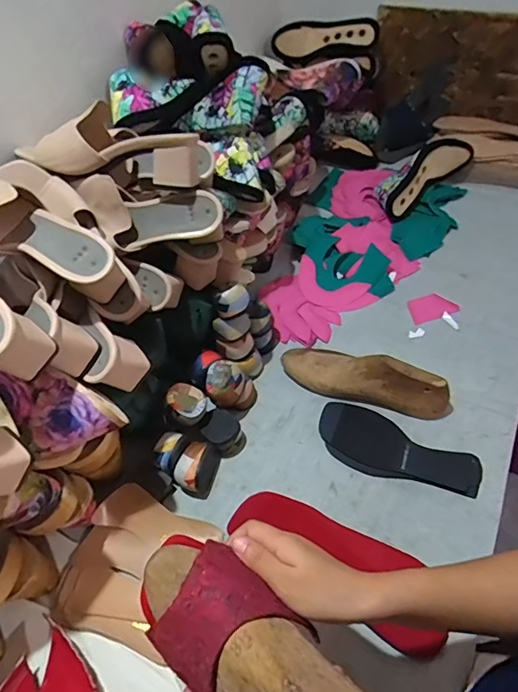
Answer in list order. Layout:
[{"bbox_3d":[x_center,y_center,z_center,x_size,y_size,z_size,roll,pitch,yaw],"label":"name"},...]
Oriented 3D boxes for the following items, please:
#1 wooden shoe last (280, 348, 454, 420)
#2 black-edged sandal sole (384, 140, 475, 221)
[{"bbox_3d":[0.147,0.041,0.676,0.238,0.078,0.067,24,56,23],"label":"wooden shoe last"},{"bbox_3d":[0.331,-0.348,0.960,0.232,0.079,0.080,-36,56,-23],"label":"black-edged sandal sole"}]

